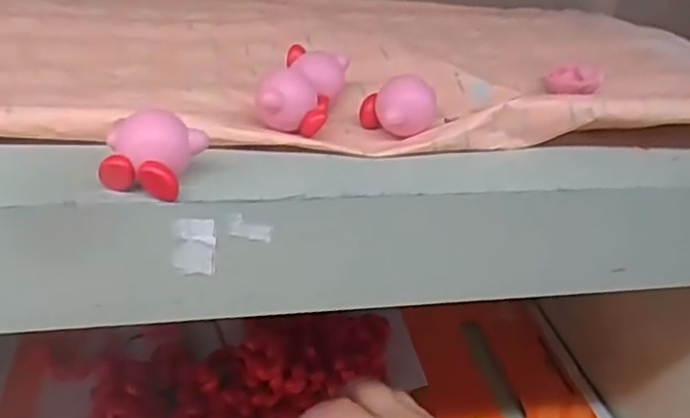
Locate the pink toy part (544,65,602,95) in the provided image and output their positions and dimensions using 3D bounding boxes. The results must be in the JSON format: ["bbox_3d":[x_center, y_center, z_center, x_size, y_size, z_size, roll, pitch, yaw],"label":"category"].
[{"bbox_3d":[0.123,-0.071,0.360,0.028,0.012,0.023,16,35,15],"label":"pink toy part"}]

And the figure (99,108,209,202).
[{"bbox_3d":[-0.074,-0.023,0.257,0.032,0.026,0.030,15,35,13],"label":"figure"}]

